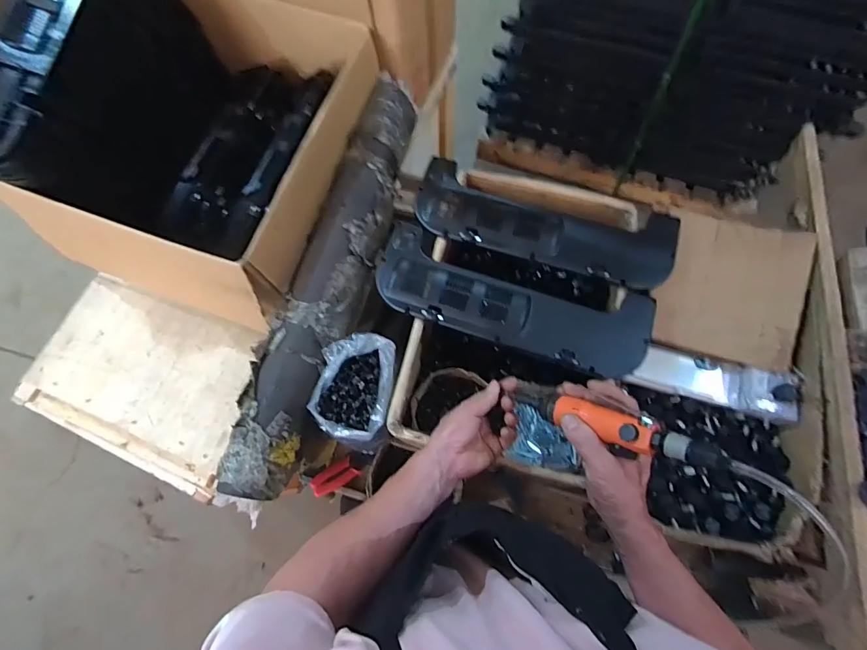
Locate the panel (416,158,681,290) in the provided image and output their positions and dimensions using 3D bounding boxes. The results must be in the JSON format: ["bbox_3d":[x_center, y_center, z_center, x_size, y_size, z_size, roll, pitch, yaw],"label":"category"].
[{"bbox_3d":[0.203,-0.187,0.807,0.469,0.036,0.169,17,75,7],"label":"panel"}]

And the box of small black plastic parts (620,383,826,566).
[{"bbox_3d":[0.488,0.244,0.740,0.243,0.107,0.240,11,74,5],"label":"box of small black plastic parts"}]

